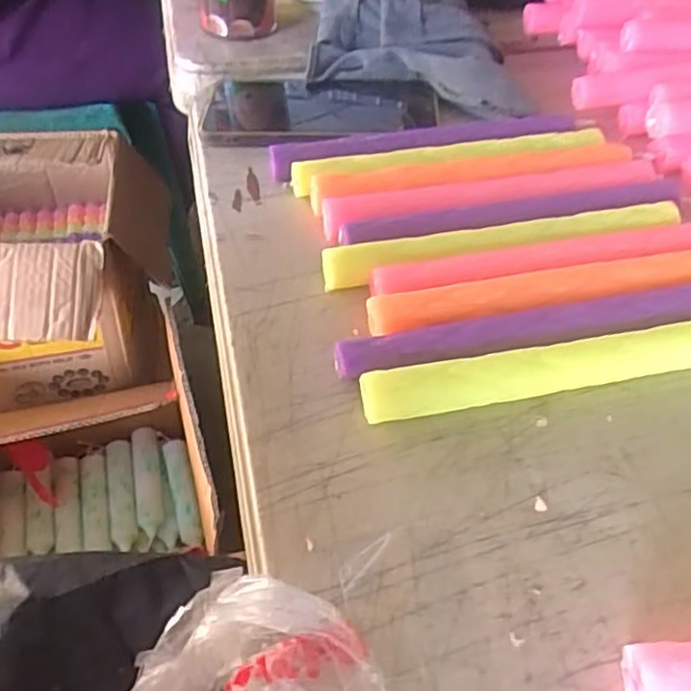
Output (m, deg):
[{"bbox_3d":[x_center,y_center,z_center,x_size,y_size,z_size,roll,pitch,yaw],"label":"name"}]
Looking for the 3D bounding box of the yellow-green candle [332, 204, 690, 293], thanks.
[{"bbox_3d":[0.085,-0.053,0.367,0.195,0.020,0.017,-9,47,-8],"label":"yellow-green candle"}]

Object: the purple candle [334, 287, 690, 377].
[{"bbox_3d":[0.093,-0.005,0.322,0.195,0.021,0.020,-10,47,-8],"label":"purple candle"}]

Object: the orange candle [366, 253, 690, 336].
[{"bbox_3d":[0.108,-0.024,0.339,0.195,0.021,0.024,-9,47,-7],"label":"orange candle"}]

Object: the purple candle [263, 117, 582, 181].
[{"bbox_3d":[0.051,-0.125,0.436,0.196,0.024,0.016,-9,47,-7],"label":"purple candle"}]

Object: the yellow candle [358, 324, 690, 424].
[{"bbox_3d":[0.104,0.008,0.310,0.196,0.021,0.016,-10,47,-8],"label":"yellow candle"}]

